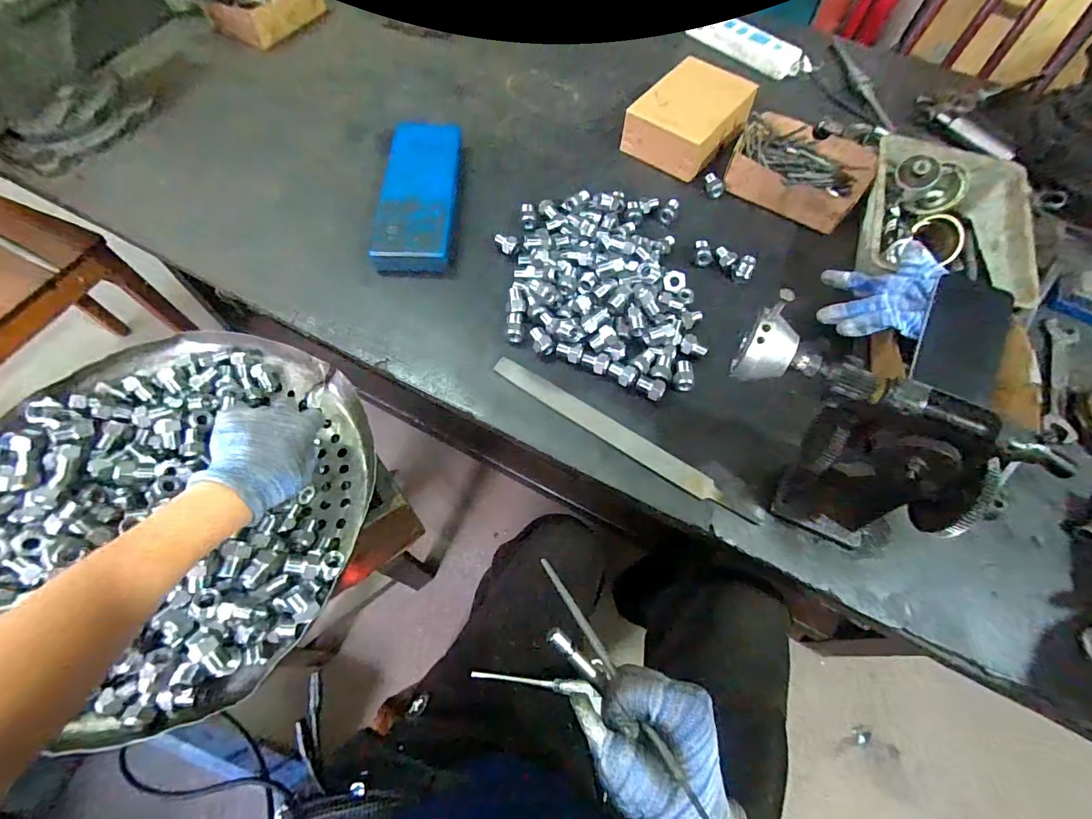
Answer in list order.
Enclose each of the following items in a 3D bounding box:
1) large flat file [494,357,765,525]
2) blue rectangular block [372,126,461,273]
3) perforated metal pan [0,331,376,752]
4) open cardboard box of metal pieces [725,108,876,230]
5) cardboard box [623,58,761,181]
[{"bbox_3d":[0.074,0.028,0.469,0.296,0.009,0.021,31,66,12],"label":"large flat file"},{"bbox_3d":[-0.159,-0.280,0.600,0.093,0.031,0.249,0,63,-3],"label":"blue rectangular block"},{"bbox_3d":[-0.363,0.083,0.442,0.376,0.082,0.374,23,65,9],"label":"perforated metal pan"},{"bbox_3d":[0.342,-0.327,0.637,0.172,0.048,0.148,32,66,13],"label":"open cardboard box of metal pieces"},{"bbox_3d":[0.204,-0.413,0.666,0.126,0.061,0.160,37,67,15],"label":"cardboard box"}]

